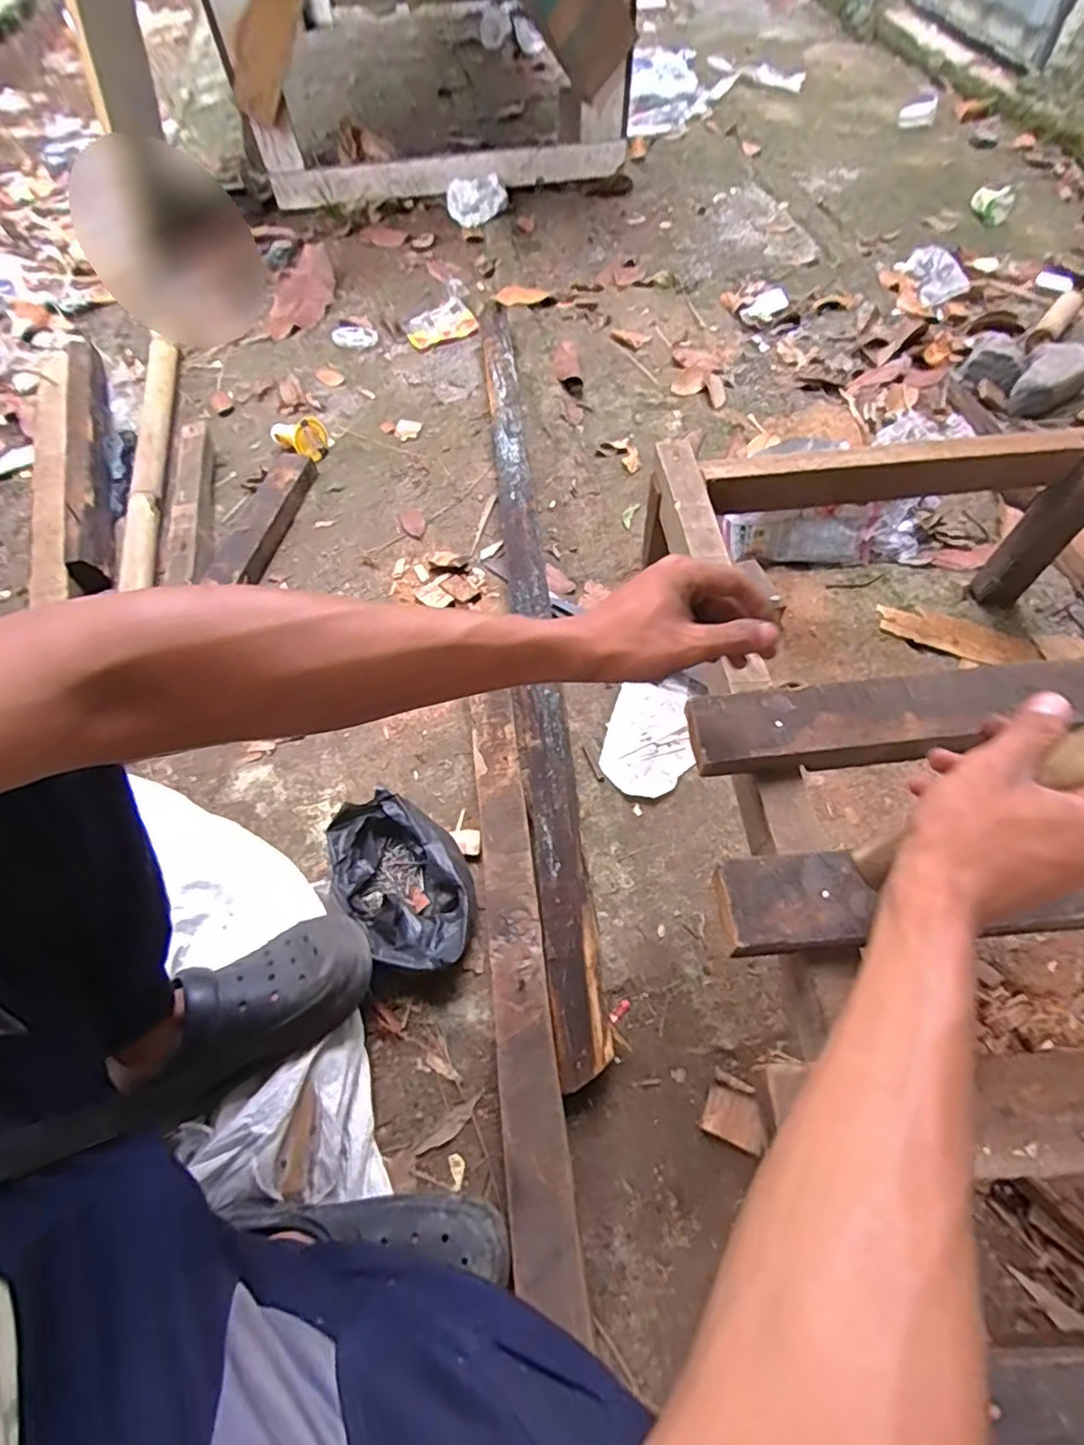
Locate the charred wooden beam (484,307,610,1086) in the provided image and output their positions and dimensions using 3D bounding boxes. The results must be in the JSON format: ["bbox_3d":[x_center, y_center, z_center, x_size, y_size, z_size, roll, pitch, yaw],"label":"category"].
[{"bbox_3d":[-0.024,-0.226,0.962,0.066,0.059,1.407,-6,60,0],"label":"charred wooden beam"}]

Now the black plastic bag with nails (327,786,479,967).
[{"bbox_3d":[-0.156,0.184,0.709,0.133,0.073,0.209,-25,62,-11],"label":"black plastic bag with nails"}]

